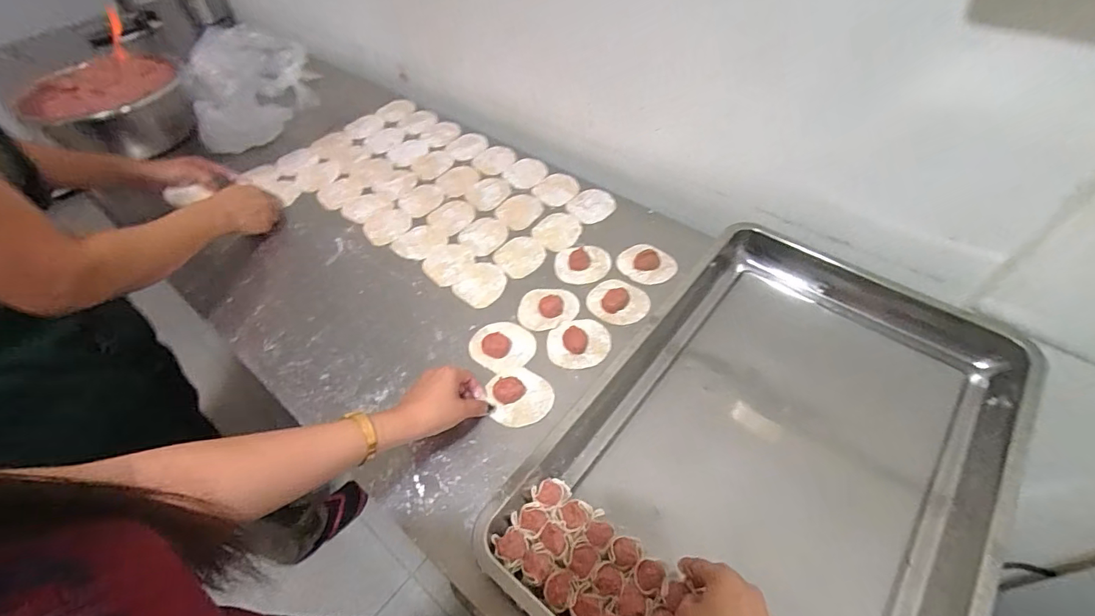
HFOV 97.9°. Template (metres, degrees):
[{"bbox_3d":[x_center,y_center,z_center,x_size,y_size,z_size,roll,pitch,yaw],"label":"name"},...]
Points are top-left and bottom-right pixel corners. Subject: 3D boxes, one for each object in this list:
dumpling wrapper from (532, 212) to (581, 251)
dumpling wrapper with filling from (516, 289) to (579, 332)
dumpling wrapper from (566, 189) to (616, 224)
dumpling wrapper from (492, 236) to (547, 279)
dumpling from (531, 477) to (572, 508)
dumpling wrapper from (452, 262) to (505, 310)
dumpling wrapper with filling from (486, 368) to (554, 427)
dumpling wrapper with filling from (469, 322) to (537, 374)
[{"bbox_3d":[0.018,-0.127,0.785,0.076,0.005,0.084,37,63,27],"label":"dumpling wrapper"},{"bbox_3d":[0.001,-0.003,0.677,0.086,0.014,0.072,-10,53,-5],"label":"dumpling wrapper with filling"},{"bbox_3d":[0.080,-0.177,0.825,0.086,0.008,0.069,-31,57,-19],"label":"dumpling wrapper"},{"bbox_3d":[-0.041,-0.083,0.751,0.081,0.004,0.074,-1,53,2],"label":"dumpling wrapper"},{"bbox_3d":[0.005,0.201,0.506,0.038,0.040,0.029,-19,54,-12],"label":"dumpling"},{"bbox_3d":[-0.099,-0.037,0.715,0.073,0.004,0.077,-1,53,2],"label":"dumpling wrapper"},{"bbox_3d":[-0.034,0.104,0.584,0.077,0.022,0.076,-10,53,-5],"label":"dumpling wrapper with filling"},{"bbox_3d":[-0.060,0.045,0.635,0.081,0.023,0.078,-1,53,2],"label":"dumpling wrapper with filling"}]

